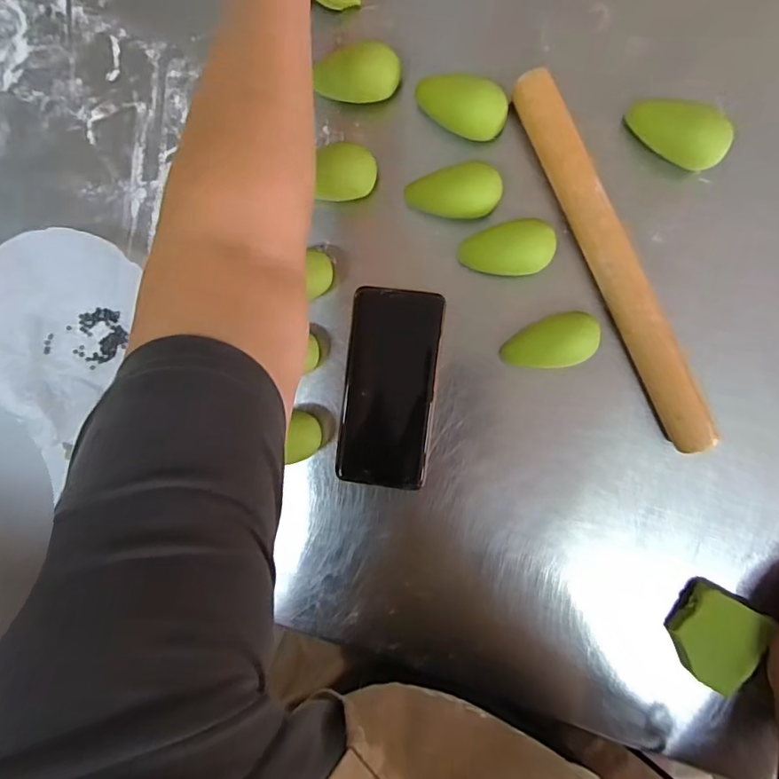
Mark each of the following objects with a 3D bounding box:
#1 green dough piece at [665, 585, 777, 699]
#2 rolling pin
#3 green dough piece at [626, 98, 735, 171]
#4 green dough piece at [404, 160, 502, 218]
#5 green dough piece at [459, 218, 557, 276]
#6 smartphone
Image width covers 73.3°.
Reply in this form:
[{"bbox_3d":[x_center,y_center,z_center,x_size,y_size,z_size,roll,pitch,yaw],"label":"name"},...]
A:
[{"bbox_3d":[0.249,0.191,0.403,0.058,0.019,0.066,28,95,3],"label":"green dough piece"},{"bbox_3d":[0.164,-0.093,0.393,0.030,0.035,0.294,-25,90,6],"label":"rolling pin"},{"bbox_3d":[0.208,-0.188,0.375,0.070,0.025,0.032,39,96,2],"label":"green dough piece"},{"bbox_3d":[0.049,-0.150,0.398,0.070,0.034,0.032,2,93,5],"label":"green dough piece"},{"bbox_3d":[0.089,-0.107,0.402,0.069,0.026,0.038,-4,92,6],"label":"green dough piece"},{"bbox_3d":[0.000,0.000,0.425,0.073,0.015,0.157,7,93,5],"label":"smartphone"}]

